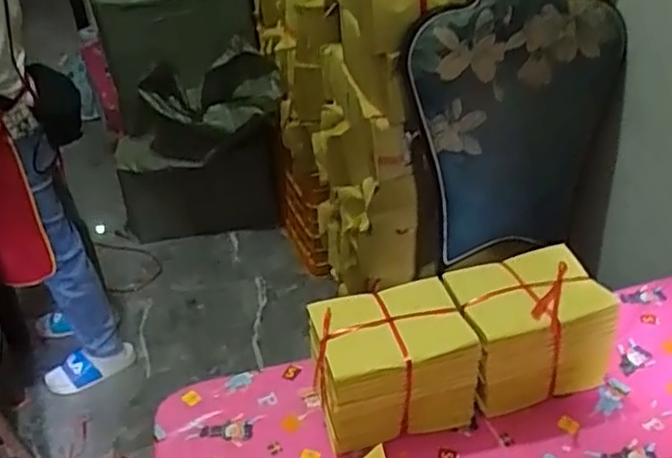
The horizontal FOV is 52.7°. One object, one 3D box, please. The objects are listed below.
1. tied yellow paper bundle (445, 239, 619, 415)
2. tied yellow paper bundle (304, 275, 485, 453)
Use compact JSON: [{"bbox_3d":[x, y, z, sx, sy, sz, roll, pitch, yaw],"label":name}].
[{"bbox_3d":[0.227,0.121,0.806,0.172,0.155,0.108,-10,34,-11],"label":"tied yellow paper bundle"},{"bbox_3d":[0.060,0.156,0.778,0.170,0.143,0.115,-11,34,-12],"label":"tied yellow paper bundle"}]

